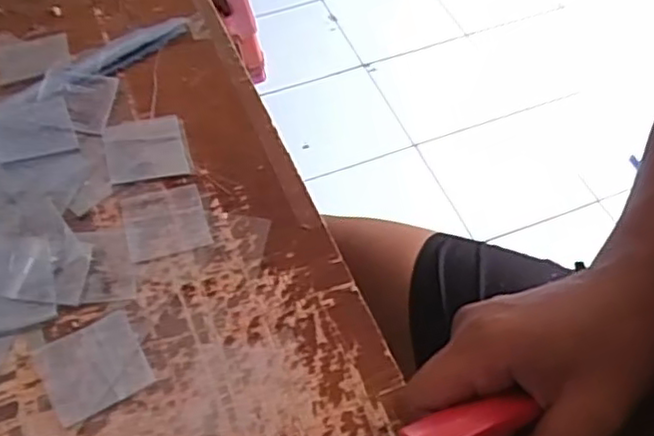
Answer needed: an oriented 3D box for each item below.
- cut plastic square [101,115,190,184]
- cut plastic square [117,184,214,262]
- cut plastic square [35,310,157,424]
[{"bbox_3d":[-0.112,-0.043,0.415,0.046,0.006,0.047,-13,55,-12],"label":"cut plastic square"},{"bbox_3d":[-0.093,0.001,0.388,0.045,0.004,0.046,-14,55,-13],"label":"cut plastic square"},{"bbox_3d":[-0.116,0.072,0.334,0.047,0.004,0.047,-25,58,-20],"label":"cut plastic square"}]

